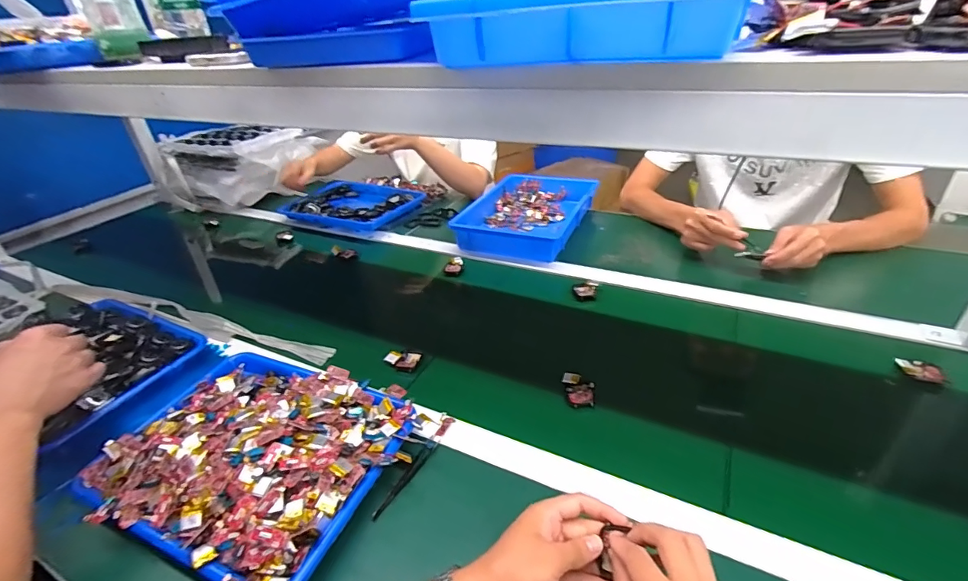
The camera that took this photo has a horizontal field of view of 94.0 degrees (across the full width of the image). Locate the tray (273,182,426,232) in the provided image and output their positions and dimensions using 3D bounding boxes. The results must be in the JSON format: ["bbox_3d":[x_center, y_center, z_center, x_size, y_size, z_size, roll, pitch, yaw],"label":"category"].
[{"bbox_3d":[-0.345,-0.238,1.221,0.324,0.040,0.240,11,36,23],"label":"tray"}]

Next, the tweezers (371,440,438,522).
[{"bbox_3d":[-0.091,0.216,0.524,0.011,0.015,0.111,16,38,30],"label":"tweezers"}]

